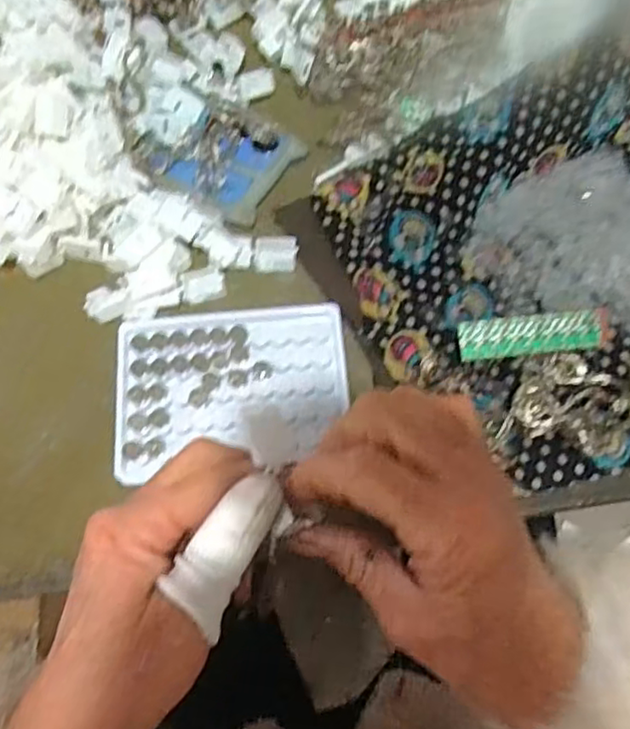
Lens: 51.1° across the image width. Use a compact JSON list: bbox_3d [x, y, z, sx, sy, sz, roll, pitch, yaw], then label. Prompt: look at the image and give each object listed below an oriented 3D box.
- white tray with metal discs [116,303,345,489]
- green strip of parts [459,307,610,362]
[{"bbox_3d":[-0.047,0.013,0.380,0.129,0.017,0.099,-4,68,0],"label":"white tray with metal discs"},{"bbox_3d":[0.131,-0.017,0.385,0.092,0.018,0.022,-7,68,-1],"label":"green strip of parts"}]

